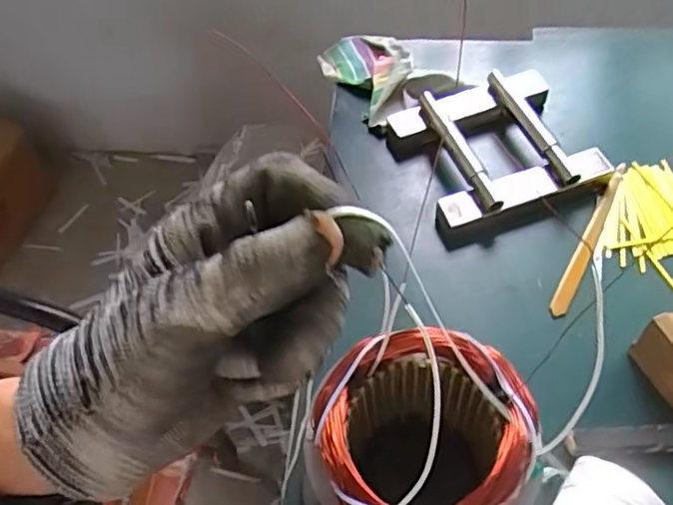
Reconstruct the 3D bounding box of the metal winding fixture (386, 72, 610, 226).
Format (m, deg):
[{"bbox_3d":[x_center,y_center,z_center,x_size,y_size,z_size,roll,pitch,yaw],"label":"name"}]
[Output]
[{"bbox_3d":[0.185,-0.131,0.718,0.198,0.035,0.191,-17,57,-7],"label":"metal winding fixture"}]

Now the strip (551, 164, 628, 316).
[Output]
[{"bbox_3d":[0.271,-0.021,0.661,0.018,0.009,0.210,24,62,19],"label":"strip"}]

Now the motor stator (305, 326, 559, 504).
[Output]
[{"bbox_3d":[0.056,0.147,0.452,0.139,0.170,0.146,18,60,16],"label":"motor stator"}]

